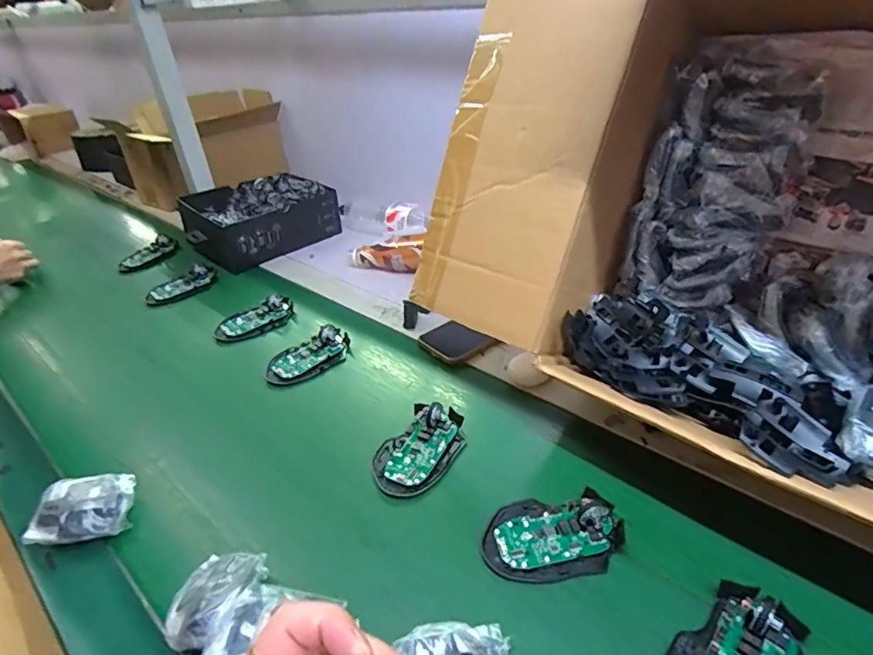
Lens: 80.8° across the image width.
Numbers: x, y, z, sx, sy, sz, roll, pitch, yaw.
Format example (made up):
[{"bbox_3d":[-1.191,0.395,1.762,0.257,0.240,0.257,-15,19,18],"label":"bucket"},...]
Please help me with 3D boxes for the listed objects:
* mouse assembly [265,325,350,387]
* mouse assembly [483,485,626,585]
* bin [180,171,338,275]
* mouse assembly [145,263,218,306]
[{"bbox_3d":[-0.165,0.036,0.663,0.110,0.027,0.063,-22,38,-23],"label":"mouse assembly"},{"bbox_3d":[0.097,0.169,0.427,0.114,0.026,0.071,-5,35,0],"label":"mouse assembly"},{"bbox_3d":[-0.333,-0.200,0.977,0.205,0.107,0.241,26,45,37],"label":"bin"},{"bbox_3d":[-0.430,-0.071,0.866,0.114,0.031,0.047,-31,42,-32],"label":"mouse assembly"}]

